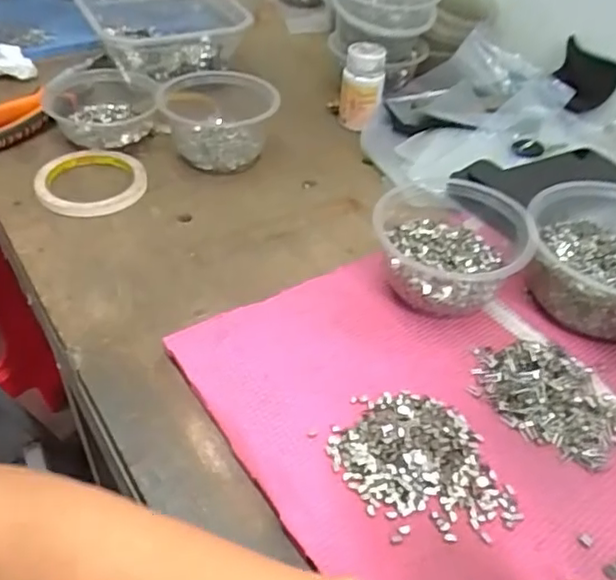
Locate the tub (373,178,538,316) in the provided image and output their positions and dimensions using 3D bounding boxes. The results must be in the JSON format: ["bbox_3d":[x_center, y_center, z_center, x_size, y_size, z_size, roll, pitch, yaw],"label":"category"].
[{"bbox_3d":[0.107,-0.034,0.483,0.108,0.067,0.104,6,44,1],"label":"tub"}]

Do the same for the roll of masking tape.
[{"bbox_3d":[-0.202,-0.103,0.581,0.098,0.014,0.097,-8,45,-14],"label":"roll of masking tape"}]

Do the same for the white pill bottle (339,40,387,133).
[{"bbox_3d":[0.059,-0.220,0.672,0.043,0.077,0.047,18,45,13],"label":"white pill bottle"}]

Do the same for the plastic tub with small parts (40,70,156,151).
[{"bbox_3d":[-0.213,-0.188,0.652,0.114,0.043,0.117,-14,47,-19],"label":"plastic tub with small parts"}]

